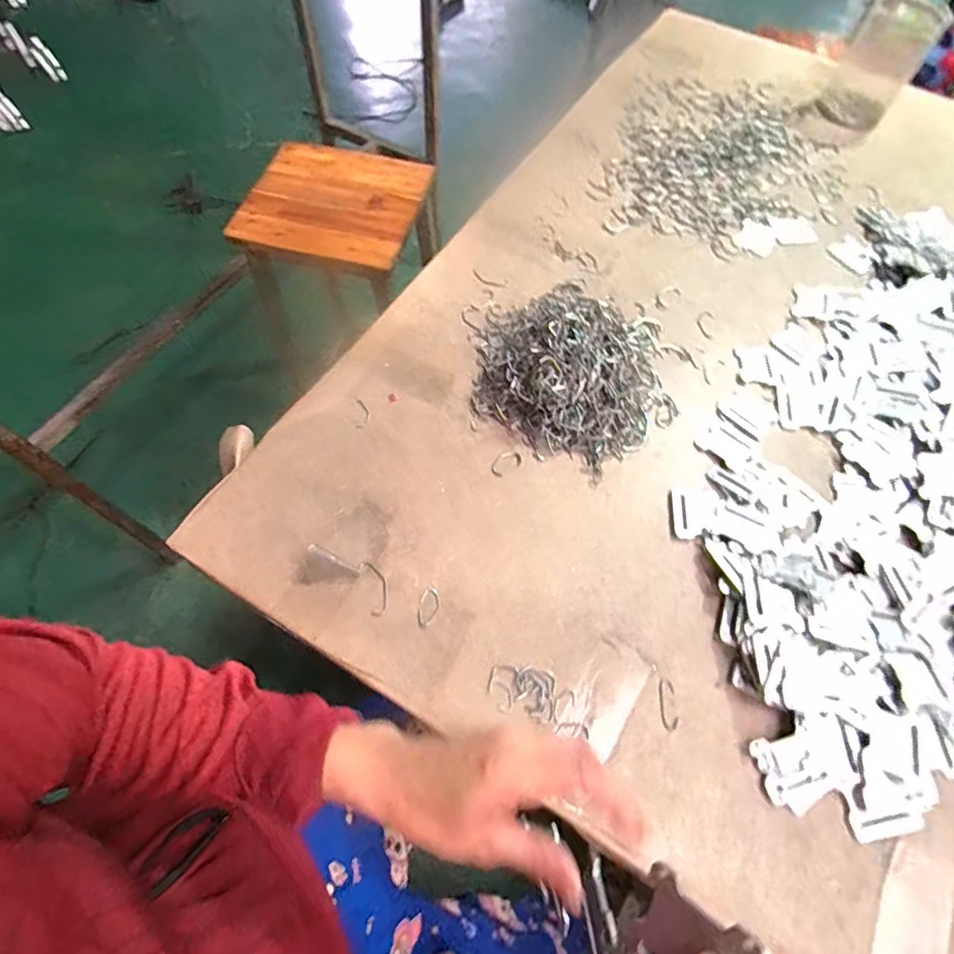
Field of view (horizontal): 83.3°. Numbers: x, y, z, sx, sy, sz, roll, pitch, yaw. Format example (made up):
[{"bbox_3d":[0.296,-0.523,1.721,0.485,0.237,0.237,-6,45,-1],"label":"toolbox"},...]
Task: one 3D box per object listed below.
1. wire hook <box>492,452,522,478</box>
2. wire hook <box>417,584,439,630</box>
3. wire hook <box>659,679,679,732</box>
[{"bbox_3d":[0.029,-0.014,0.528,0.034,0.004,0.020,-31,69,-18],"label":"wire hook"},{"bbox_3d":[-0.042,0.112,0.462,0.017,0.004,0.038,15,63,4],"label":"wire hook"},{"bbox_3d":[0.155,0.185,0.434,0.014,0.004,0.038,0,63,-3],"label":"wire hook"}]

